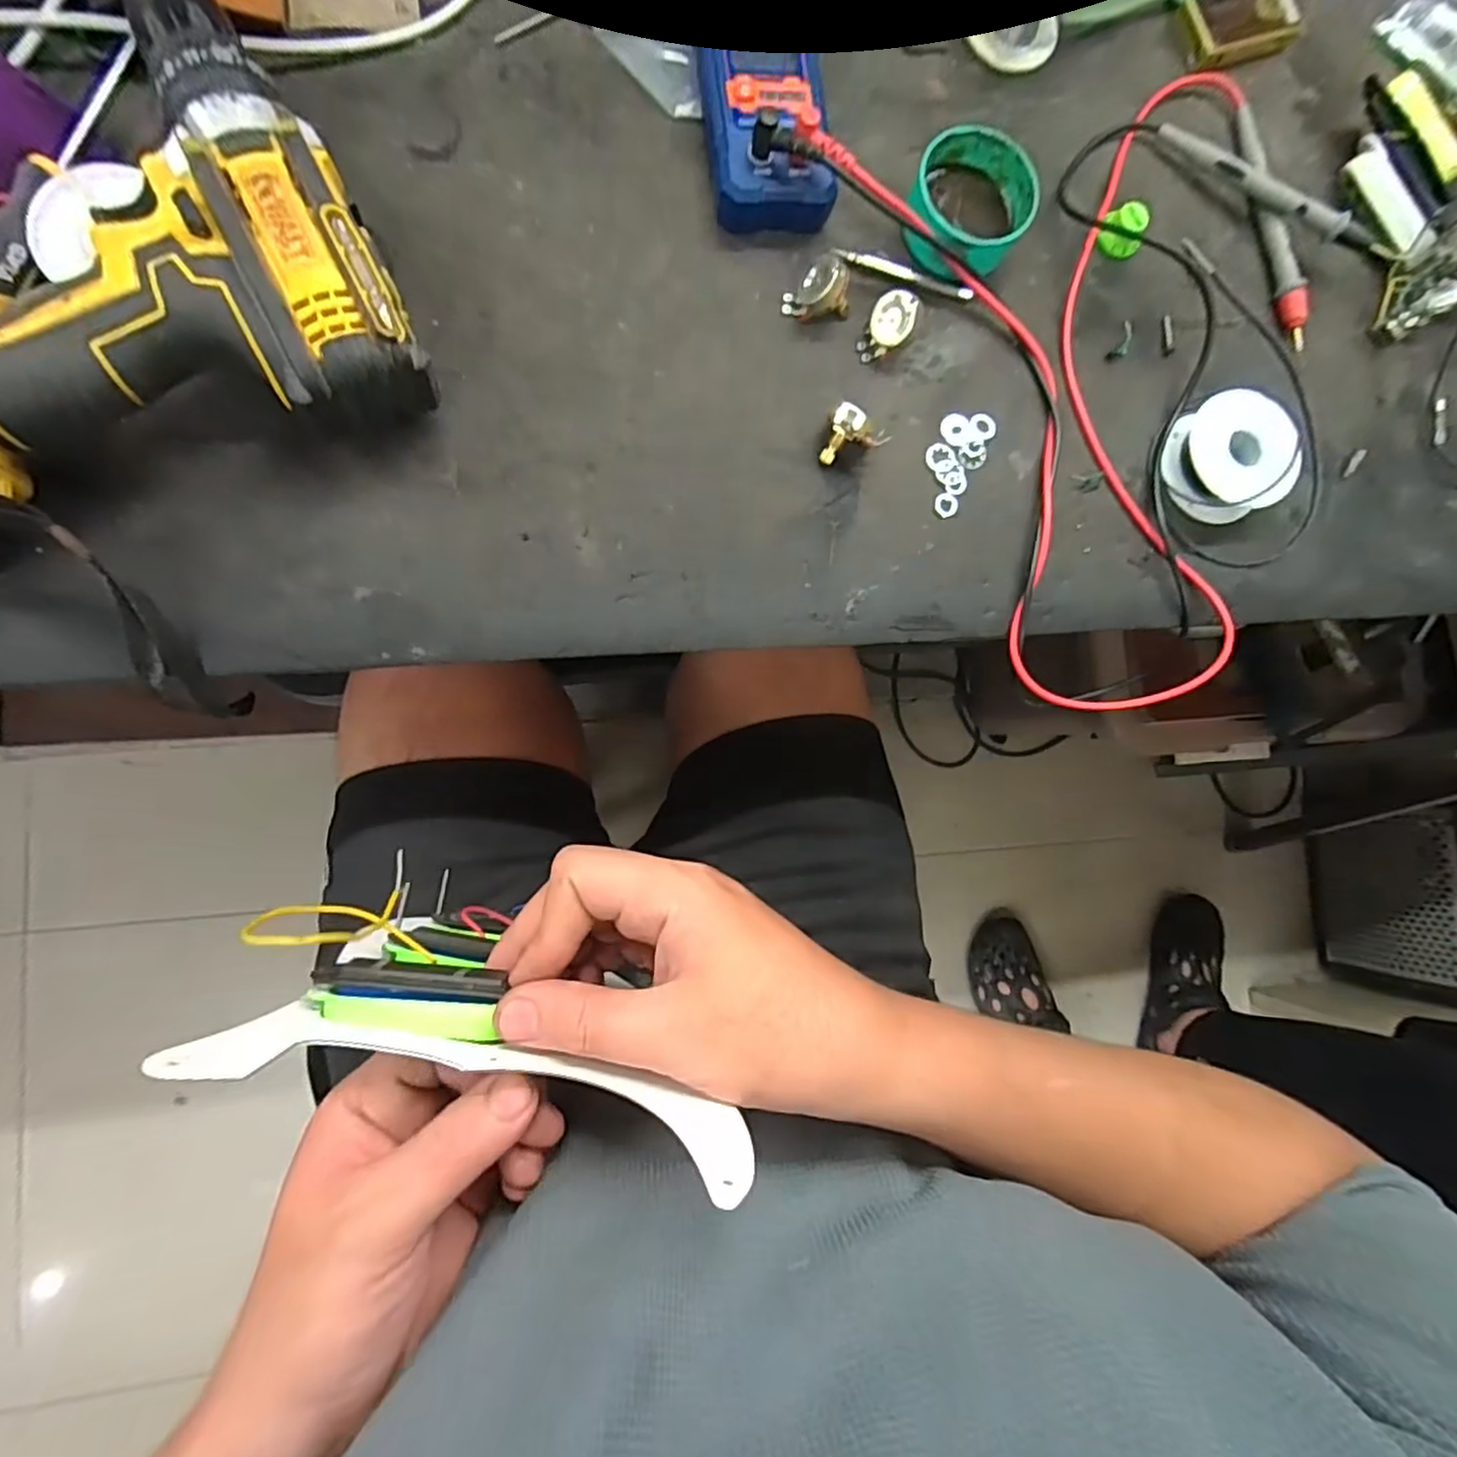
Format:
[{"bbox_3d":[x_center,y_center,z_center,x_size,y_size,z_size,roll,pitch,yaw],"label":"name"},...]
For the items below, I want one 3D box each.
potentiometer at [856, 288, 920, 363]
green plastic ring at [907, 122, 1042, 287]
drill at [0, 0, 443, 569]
[{"bbox_3d":[0.079,-0.196,0.326,0.023,0.015,0.030,28,107,11],"label":"potentiometer"},{"bbox_3d":[0.120,-0.260,0.337,0.059,0.027,0.065,19,83,-6],"label":"green plastic ring"},{"bbox_3d":[-0.250,-0.182,0.247,0.206,0.084,0.199,-28,90,-9],"label":"drill"}]

